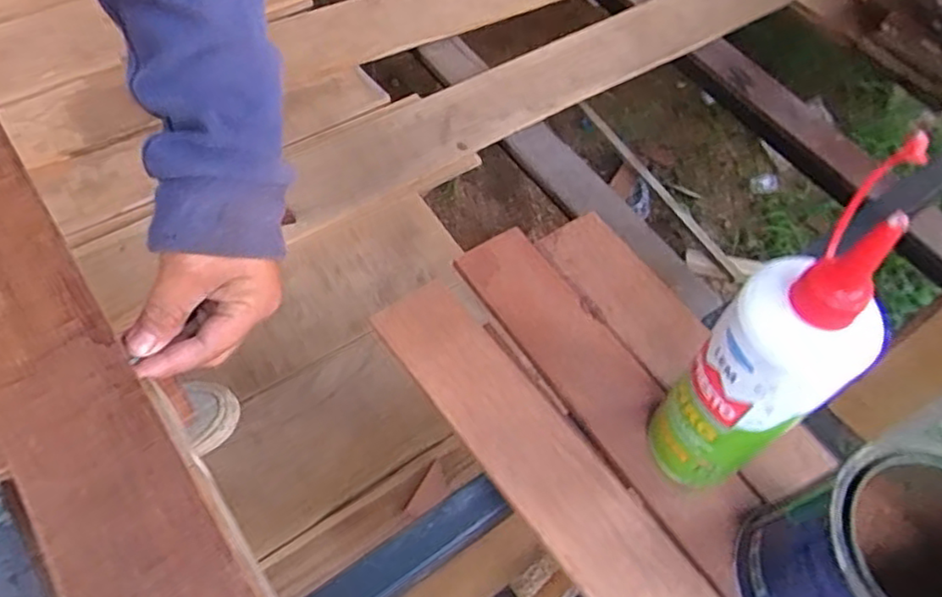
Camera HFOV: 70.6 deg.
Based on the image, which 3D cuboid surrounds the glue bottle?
[{"bbox_3d":[0.161,0.030,0.350,0.064,0.232,0.063,-34,66,-22],"label":"glue bottle"}]

